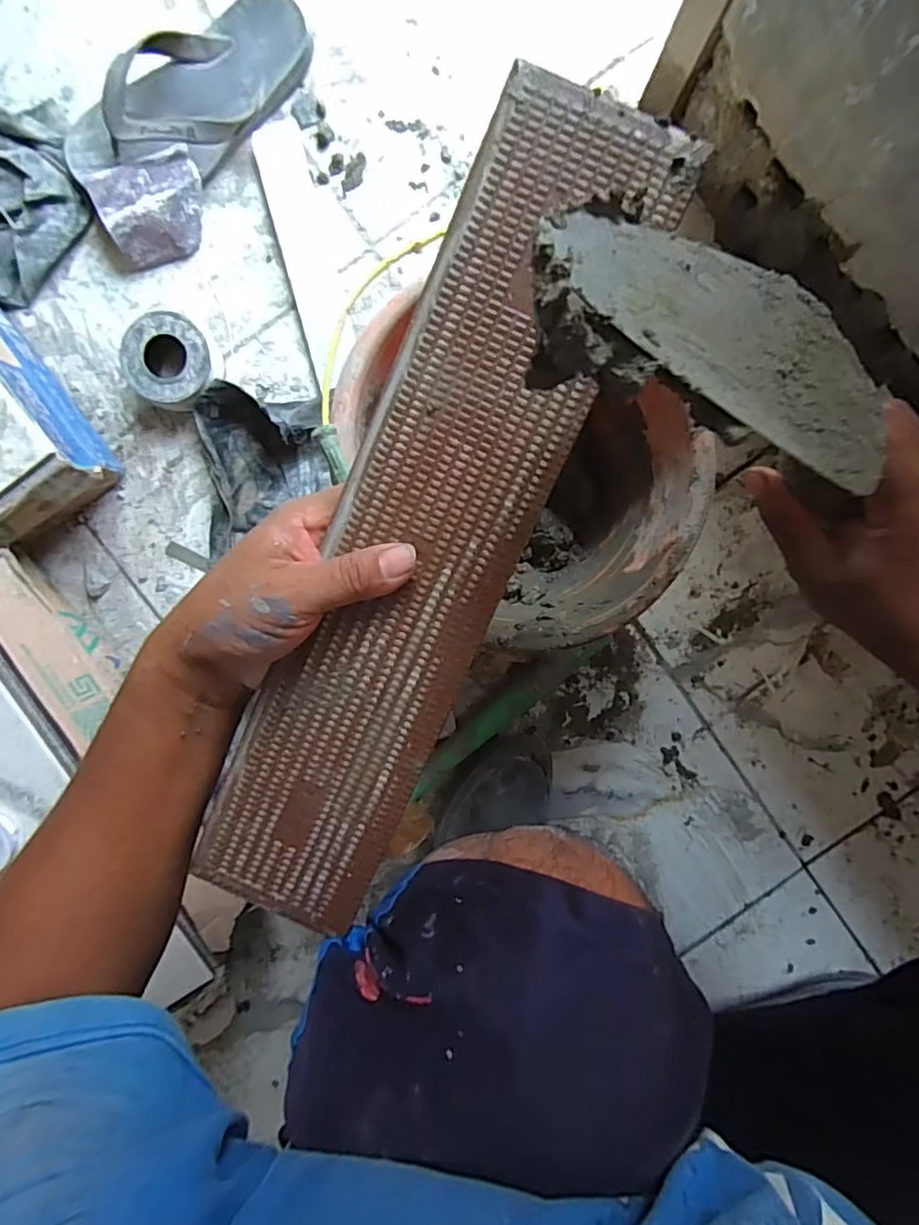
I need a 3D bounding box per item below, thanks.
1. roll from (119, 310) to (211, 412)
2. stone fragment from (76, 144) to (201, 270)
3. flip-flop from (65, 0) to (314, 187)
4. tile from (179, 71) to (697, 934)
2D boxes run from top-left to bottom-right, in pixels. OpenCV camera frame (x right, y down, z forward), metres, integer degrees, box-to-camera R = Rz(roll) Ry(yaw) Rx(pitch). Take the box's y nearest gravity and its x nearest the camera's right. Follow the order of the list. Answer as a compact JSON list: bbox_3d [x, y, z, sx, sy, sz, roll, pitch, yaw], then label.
[{"bbox_3d":[-0.281,-0.243,0.584,0.080,0.044,0.087,0,93,-2],"label":"roll"},{"bbox_3d":[-0.296,-0.391,0.573,0.106,0.040,0.085,-19,94,-1],"label":"stone fragment"},{"bbox_3d":[-0.249,-0.485,0.558,0.254,0.057,0.105,-42,94,1],"label":"flip-flop"},{"bbox_3d":[-0.020,-0.027,0.274,0.090,0.006,0.389,22,100,-3],"label":"tile"}]

